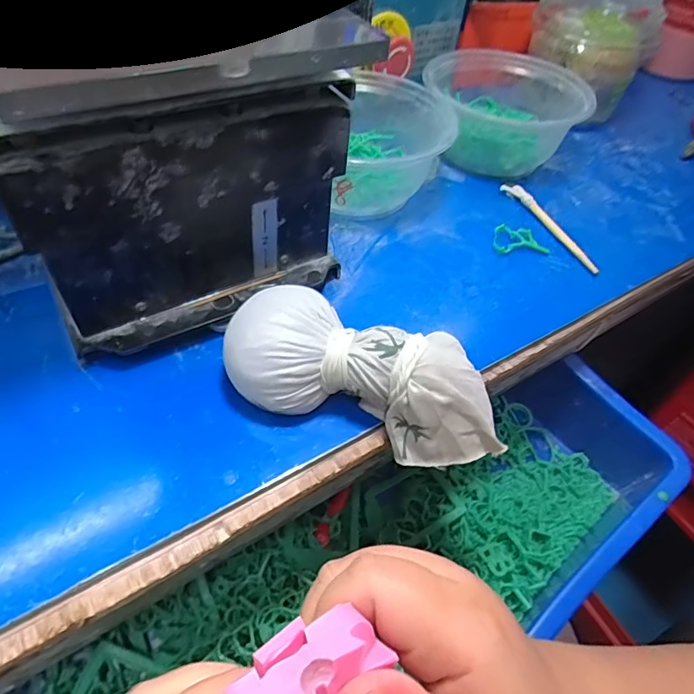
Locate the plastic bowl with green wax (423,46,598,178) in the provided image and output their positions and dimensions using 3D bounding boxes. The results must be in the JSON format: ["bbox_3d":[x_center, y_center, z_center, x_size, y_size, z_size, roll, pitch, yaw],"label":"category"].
[{"bbox_3d":[0.130,-0.202,0.423,0.117,0.061,0.117,3,51,-4],"label":"plastic bowl with green wax"}]

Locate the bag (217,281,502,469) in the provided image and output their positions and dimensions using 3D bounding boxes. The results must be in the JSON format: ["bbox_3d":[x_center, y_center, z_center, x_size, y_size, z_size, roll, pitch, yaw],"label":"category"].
[{"bbox_3d":[0.011,0.014,0.244,0.141,0.051,0.052,14,51,5],"label":"bag"}]

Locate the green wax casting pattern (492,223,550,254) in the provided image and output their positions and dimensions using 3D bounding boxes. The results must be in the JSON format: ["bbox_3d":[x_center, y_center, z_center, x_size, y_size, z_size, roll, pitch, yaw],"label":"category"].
[{"bbox_3d":[0.124,-0.078,0.356,0.040,0.007,0.024,-4,52,-9],"label":"green wax casting pattern"}]

